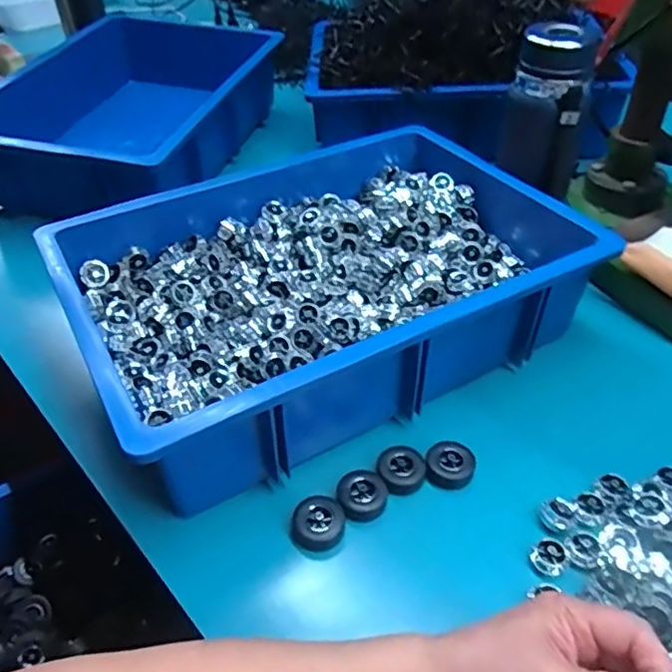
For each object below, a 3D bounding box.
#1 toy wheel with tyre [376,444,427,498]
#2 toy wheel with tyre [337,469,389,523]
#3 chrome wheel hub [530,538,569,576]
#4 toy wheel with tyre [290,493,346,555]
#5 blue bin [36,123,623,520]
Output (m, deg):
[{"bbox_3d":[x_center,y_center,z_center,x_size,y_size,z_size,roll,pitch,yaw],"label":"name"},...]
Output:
[{"bbox_3d":[0.051,0.104,0.469,0.035,0.017,0.035,-2,43,2],"label":"toy wheel with tyre"},{"bbox_3d":[0.020,0.118,0.451,0.037,0.012,0.038,-2,43,2],"label":"toy wheel with tyre"},{"bbox_3d":[0.146,0.149,0.410,0.022,0.008,0.024,-2,43,2],"label":"chrome wheel hub"},{"bbox_3d":[-0.013,0.134,0.433,0.039,0.011,0.036,-2,43,2],"label":"toy wheel with tyre"},{"bbox_3d":[-0.009,-0.068,0.573,0.441,0.109,0.322,-25,47,-20],"label":"blue bin"}]

